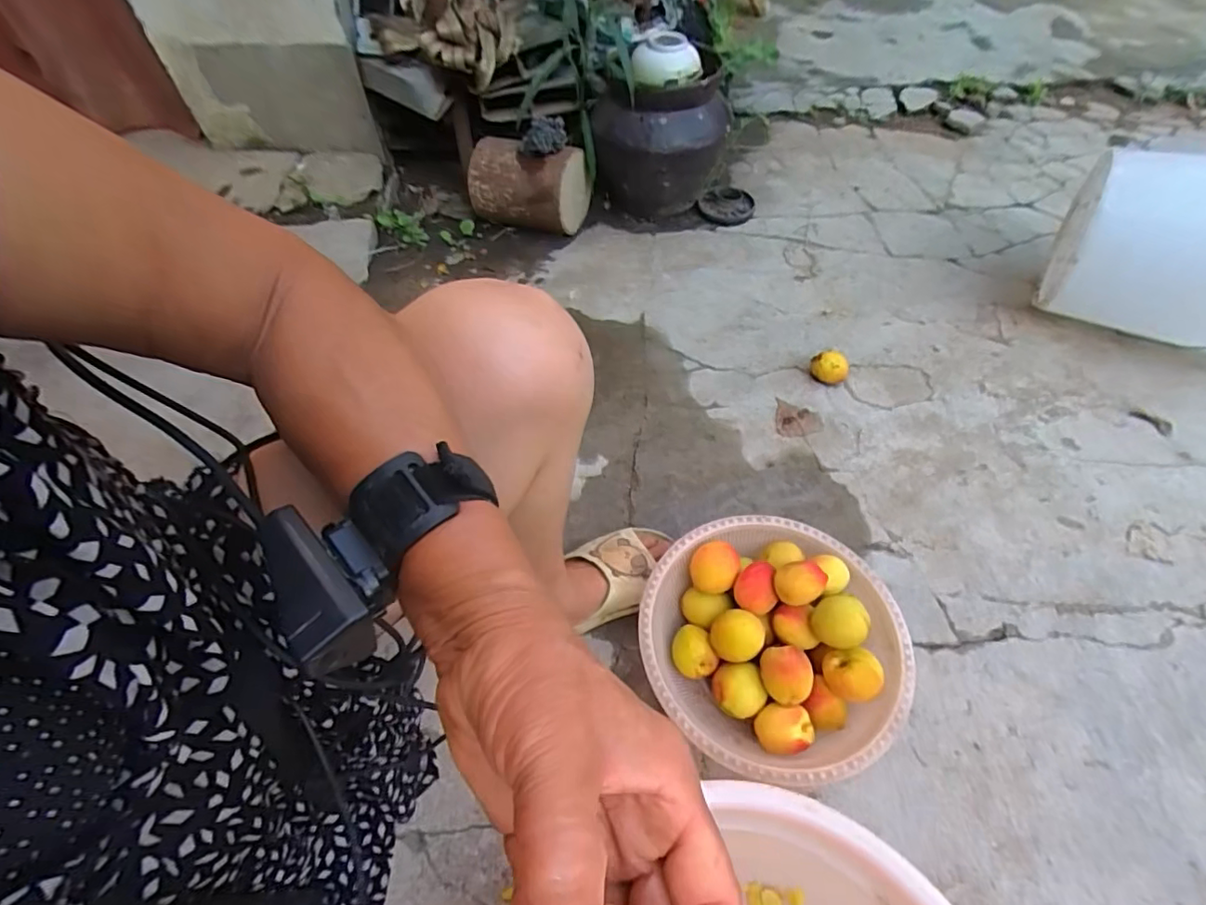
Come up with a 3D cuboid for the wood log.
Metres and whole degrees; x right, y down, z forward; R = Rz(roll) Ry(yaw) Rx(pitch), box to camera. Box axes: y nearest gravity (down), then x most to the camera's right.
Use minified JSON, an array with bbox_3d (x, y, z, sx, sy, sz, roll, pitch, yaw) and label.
[{"bbox_3d":[-0.143,-0.513,1.084,0.206,0.142,0.112,17,57,12],"label":"wood log"}]

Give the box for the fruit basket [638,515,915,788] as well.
[{"bbox_3d":[0.186,0.206,0.619,0.260,0.131,0.262,-2,54,3],"label":"fruit basket"}]

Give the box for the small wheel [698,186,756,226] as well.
[{"bbox_3d":[0.268,-0.539,1.222,0.115,0.028,0.114,0,55,0],"label":"small wheel"}]

